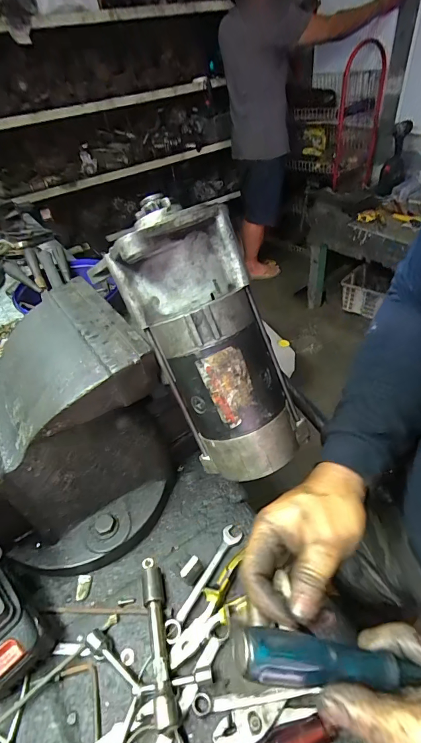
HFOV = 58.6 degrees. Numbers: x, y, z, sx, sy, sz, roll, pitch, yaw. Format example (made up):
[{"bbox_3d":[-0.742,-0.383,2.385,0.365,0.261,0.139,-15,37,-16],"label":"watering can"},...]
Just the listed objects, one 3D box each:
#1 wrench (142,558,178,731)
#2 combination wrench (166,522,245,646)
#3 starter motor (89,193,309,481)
[{"bbox_3d":[-0.058,0.277,0.407,0.021,0.023,0.164,-13,42,-8],"label":"wrench"},{"bbox_3d":[-0.008,0.249,0.453,0.023,0.006,0.145,22,49,27],"label":"combination wrench"},{"bbox_3d":[-0.003,-0.023,0.303,0.093,0.230,0.085,-27,7,-22],"label":"starter motor"}]

